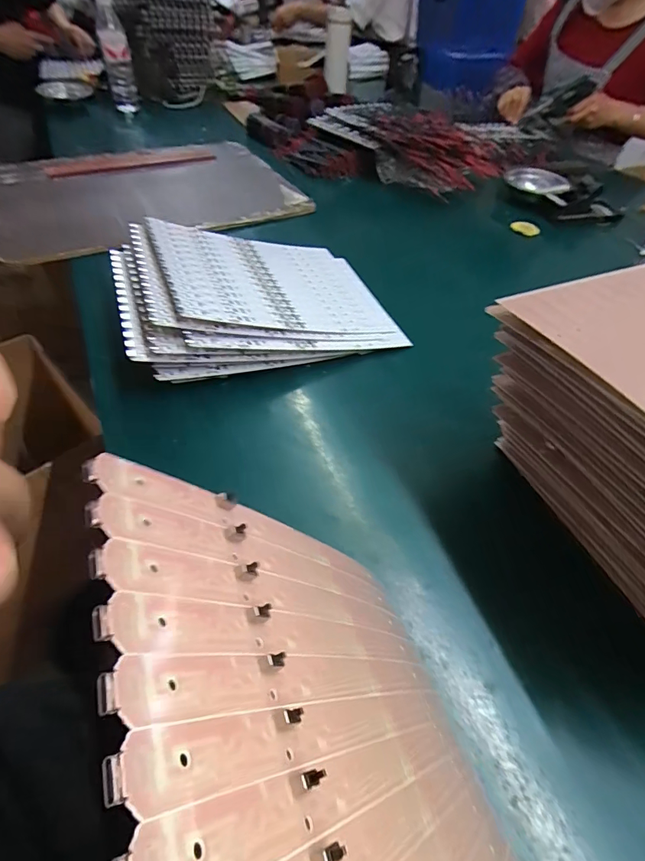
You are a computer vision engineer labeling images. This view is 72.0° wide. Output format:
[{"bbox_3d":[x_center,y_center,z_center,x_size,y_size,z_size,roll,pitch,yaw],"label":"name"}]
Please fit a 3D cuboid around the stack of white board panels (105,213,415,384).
[{"bbox_3d":[-0.088,-0.193,0.592,0.336,0.091,0.277,-14,51,-16],"label":"stack of white board panels"}]

